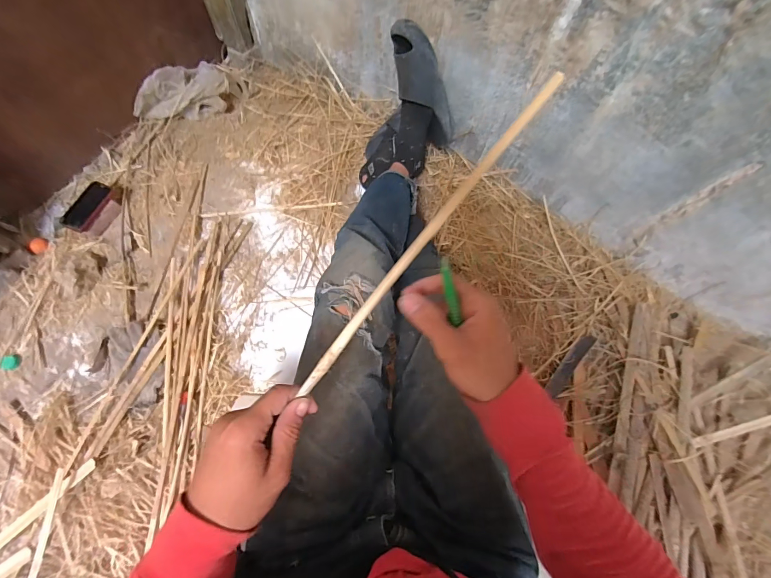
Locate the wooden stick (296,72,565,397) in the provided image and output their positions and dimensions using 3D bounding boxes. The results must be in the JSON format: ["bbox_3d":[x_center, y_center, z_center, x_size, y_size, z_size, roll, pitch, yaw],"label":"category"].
[{"bbox_3d":[0.037,-0.048,0.318,0.013,0.007,0.358,40,92,11],"label":"wooden stick"}]

